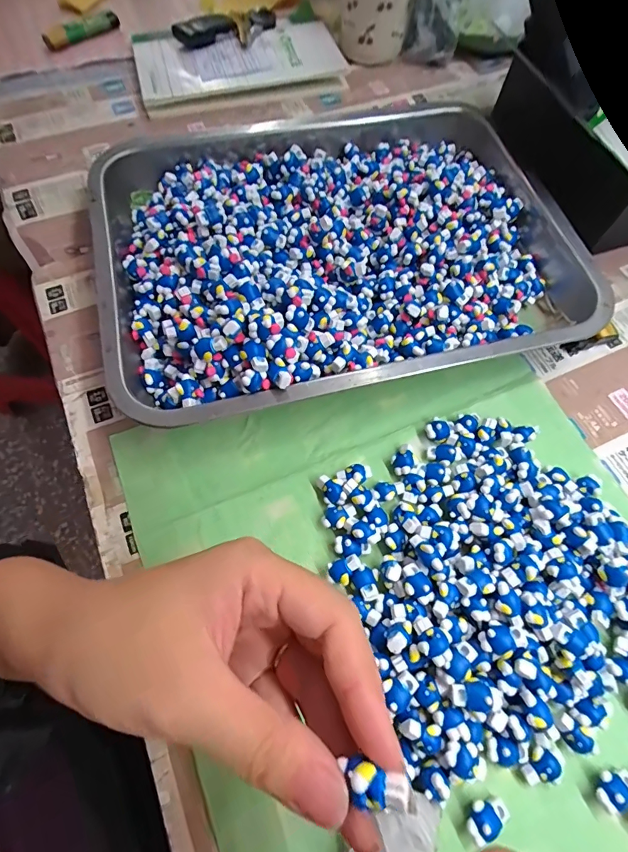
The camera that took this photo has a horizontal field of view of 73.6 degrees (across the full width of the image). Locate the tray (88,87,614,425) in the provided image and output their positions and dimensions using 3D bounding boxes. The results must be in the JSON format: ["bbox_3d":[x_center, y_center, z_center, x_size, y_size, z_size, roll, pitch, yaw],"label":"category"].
[{"bbox_3d":[0.019,-0.148,0.328,0.357,0.060,0.279,-14,67,-8],"label":"tray"}]

